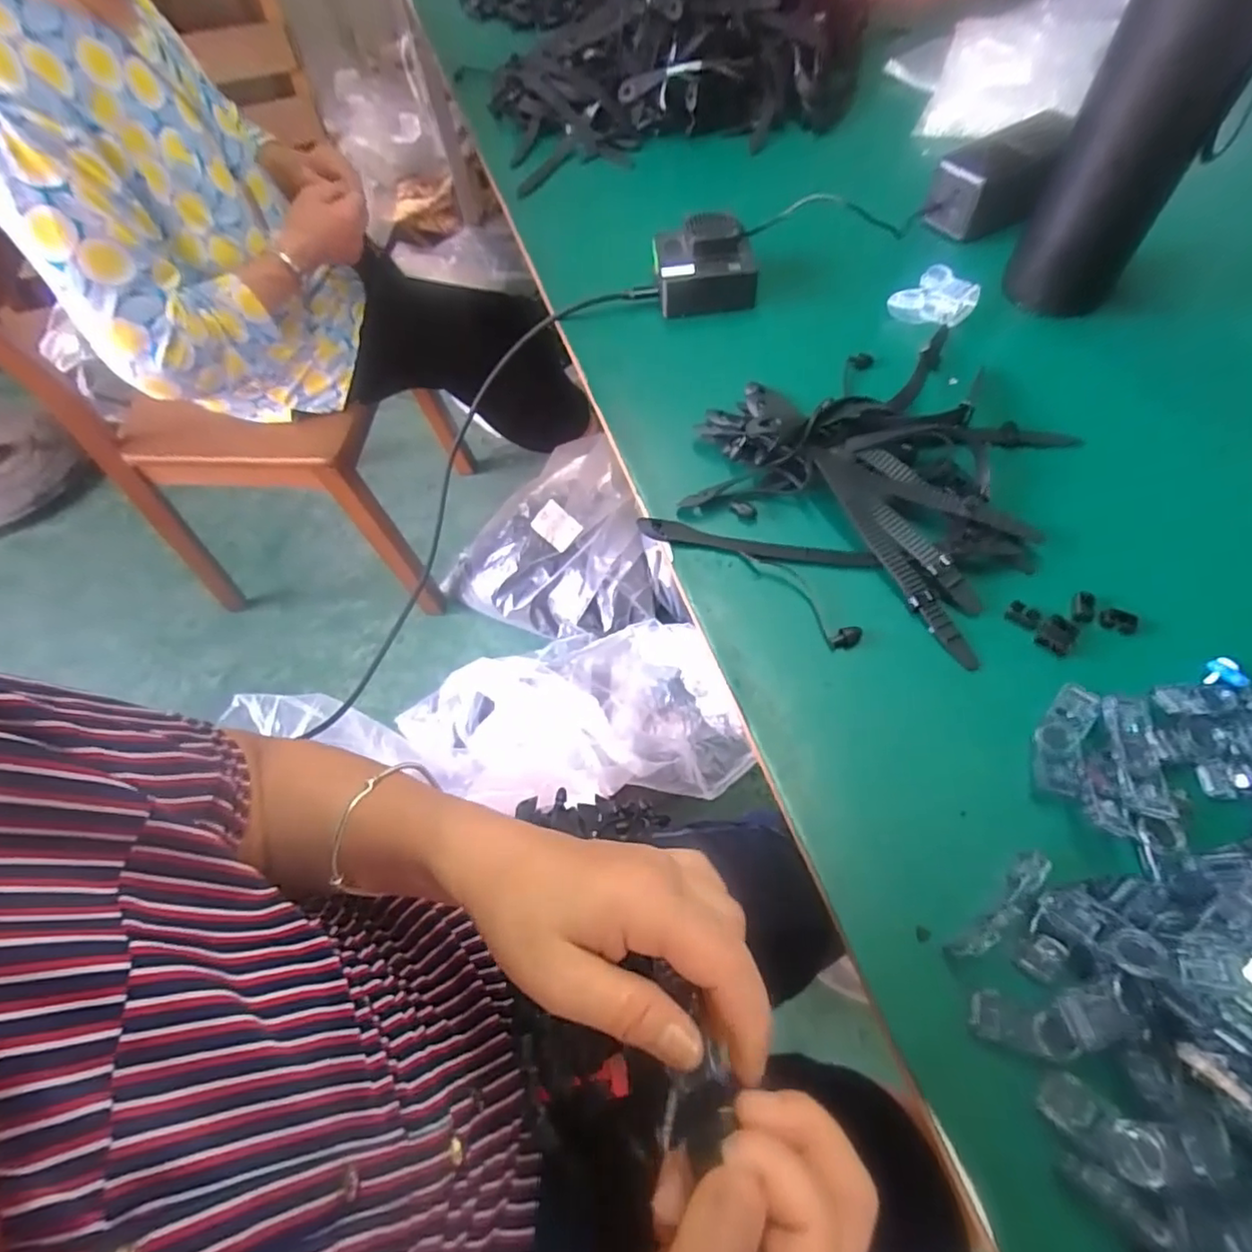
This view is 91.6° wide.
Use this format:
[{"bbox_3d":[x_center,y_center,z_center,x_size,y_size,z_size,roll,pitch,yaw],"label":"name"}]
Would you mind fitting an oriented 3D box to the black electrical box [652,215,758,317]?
[{"bbox_3d":[0.063,-0.293,0.494,0.078,0.036,0.074,-2,86,8],"label":"black electrical box"}]

